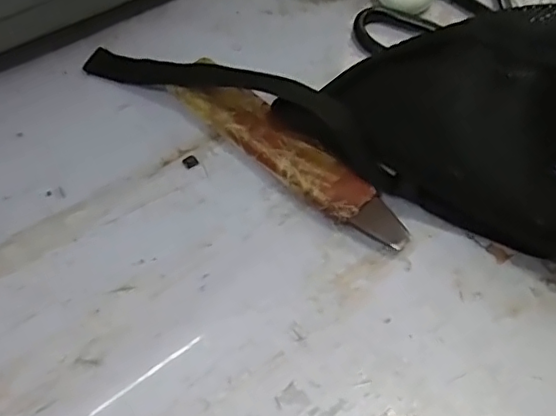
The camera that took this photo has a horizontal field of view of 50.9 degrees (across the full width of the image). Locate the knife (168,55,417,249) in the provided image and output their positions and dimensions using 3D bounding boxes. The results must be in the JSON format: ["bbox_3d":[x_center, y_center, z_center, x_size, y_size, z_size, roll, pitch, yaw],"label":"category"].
[{"bbox_3d":[0.005,-0.033,0.363,0.177,0.019,0.035,40,63,21],"label":"knife"}]

